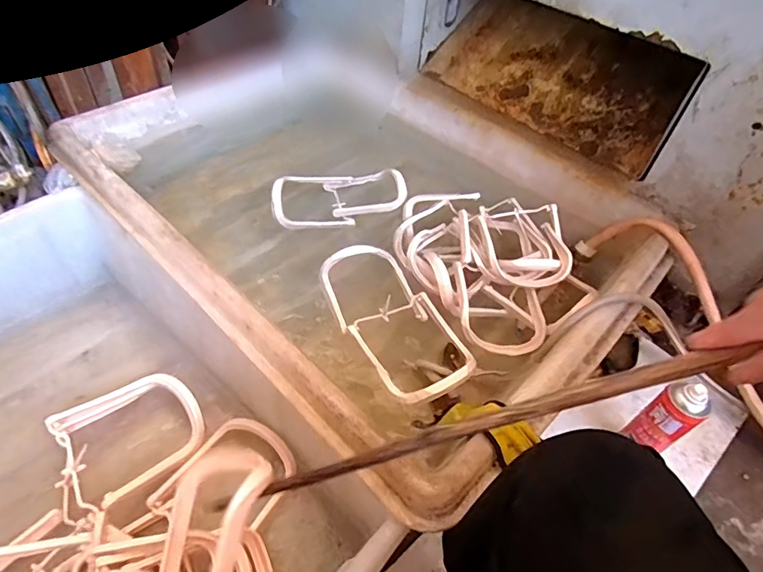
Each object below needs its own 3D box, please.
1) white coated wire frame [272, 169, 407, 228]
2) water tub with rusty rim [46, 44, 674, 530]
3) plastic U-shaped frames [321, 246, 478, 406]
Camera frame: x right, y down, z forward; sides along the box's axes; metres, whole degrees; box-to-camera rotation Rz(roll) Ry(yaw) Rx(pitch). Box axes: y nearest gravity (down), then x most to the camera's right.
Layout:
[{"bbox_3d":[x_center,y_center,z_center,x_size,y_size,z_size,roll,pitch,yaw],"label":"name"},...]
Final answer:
[{"bbox_3d":[-0.092,-0.199,1.035,0.300,0.046,0.166,-13,51,-17],"label":"white coated wire frame"},{"bbox_3d":[-0.050,-0.151,0.990,1.046,0.224,0.789,37,55,24],"label":"water tub with rusty rim"},{"bbox_3d":[0.017,0.052,0.829,0.172,0.032,0.338,-24,55,-25],"label":"plastic U-shaped frames"}]

